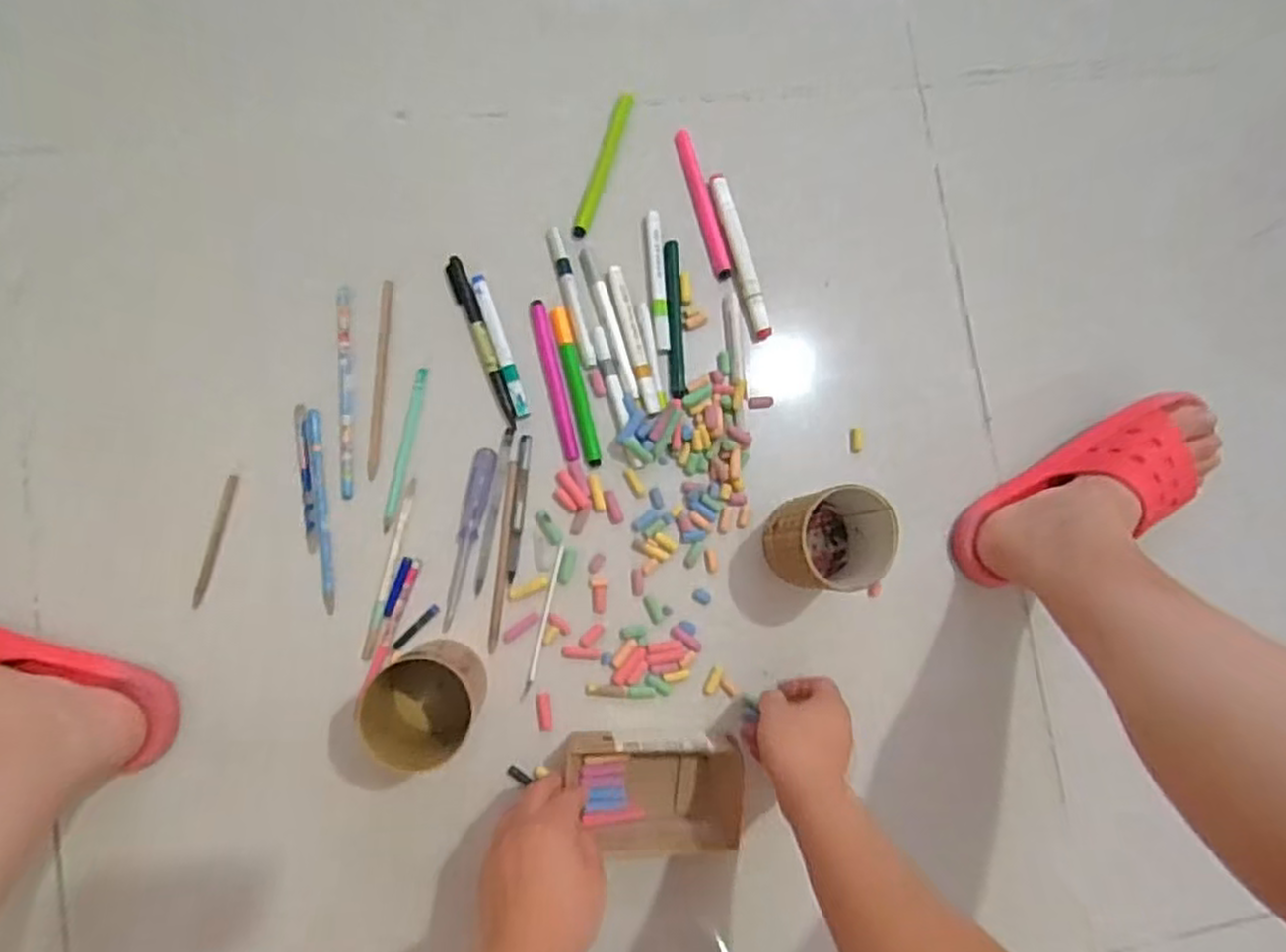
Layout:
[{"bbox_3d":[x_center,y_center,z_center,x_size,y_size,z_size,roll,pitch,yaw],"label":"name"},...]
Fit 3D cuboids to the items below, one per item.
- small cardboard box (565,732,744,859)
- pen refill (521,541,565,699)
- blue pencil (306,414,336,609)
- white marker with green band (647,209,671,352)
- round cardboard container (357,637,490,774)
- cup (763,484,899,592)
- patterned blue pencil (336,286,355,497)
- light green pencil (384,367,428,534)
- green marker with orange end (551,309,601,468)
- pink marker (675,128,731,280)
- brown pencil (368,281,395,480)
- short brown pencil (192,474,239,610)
[{"bbox_3d":[0.009,0.253,0.601,0.134,0.052,0.091,1,84,-6],"label":"small cardboard box"},{"bbox_3d":[-0.082,0.120,0.620,0.007,0.004,0.126,13,82,-5],"label":"pen refill"},{"bbox_3d":[-0.258,0.028,0.602,0.011,0.004,0.161,-7,85,-7],"label":"blue pencil"},{"bbox_3d":[0.013,-0.170,0.652,0.013,0.010,0.123,-4,84,-7],"label":"white marker with green band"},{"bbox_3d":[-0.157,0.164,0.551,0.069,0.112,0.071,1,84,-7],"label":"round cardboard container"},{"bbox_3d":[0.148,0.052,0.600,0.076,0.098,0.070,1,84,-7],"label":"cup"},{"bbox_3d":[-0.242,-0.069,0.614,0.013,0.004,0.172,-2,84,-7],"label":"patterned blue pencil"},{"bbox_3d":[-0.194,-0.023,0.616,0.011,0.004,0.135,11,83,-5],"label":"light green pencil"},{"bbox_3d":[-0.055,-0.076,0.636,0.014,0.007,0.137,-14,85,-8],"label":"green marker with orange end"},{"bbox_3d":[0.054,-0.244,0.671,0.015,0.008,0.139,-15,86,-8],"label":"pink marker"},{"bbox_3d":[-0.217,-0.082,0.622,0.010,0.004,0.163,3,83,-6],"label":"brown pencil"},{"bbox_3d":[-0.340,0.052,0.598,0.009,0.004,0.106,13,82,-5],"label":"short brown pencil"}]

